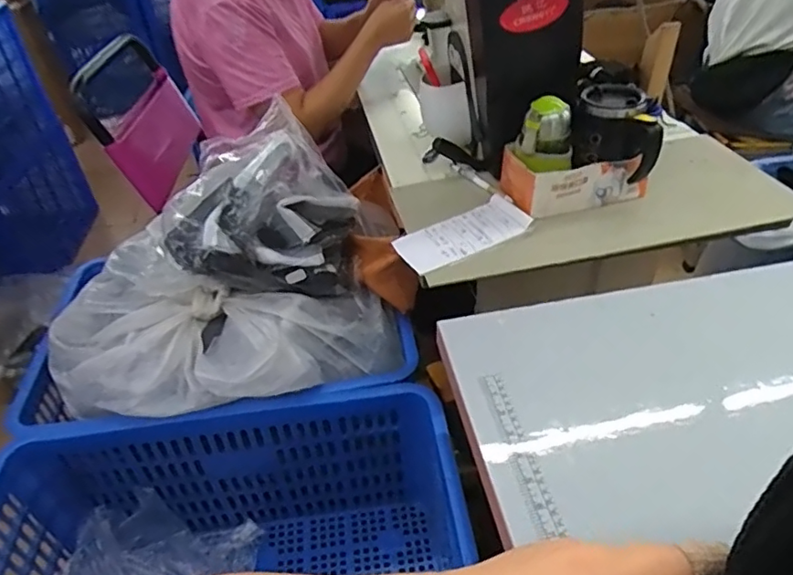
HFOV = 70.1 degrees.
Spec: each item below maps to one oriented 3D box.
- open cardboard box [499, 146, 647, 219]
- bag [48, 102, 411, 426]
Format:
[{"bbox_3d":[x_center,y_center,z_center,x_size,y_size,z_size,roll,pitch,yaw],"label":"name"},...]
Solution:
[{"bbox_3d":[0.259,-0.158,0.820,0.197,0.076,0.096,-9,41,-6],"label":"open cardboard box"},{"bbox_3d":[-0.271,-0.022,0.820,0.484,0.260,0.352,-20,43,-18],"label":"bag"}]

